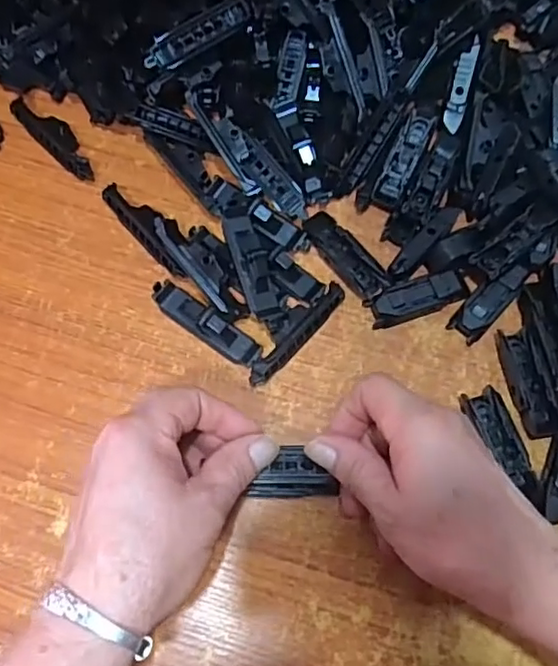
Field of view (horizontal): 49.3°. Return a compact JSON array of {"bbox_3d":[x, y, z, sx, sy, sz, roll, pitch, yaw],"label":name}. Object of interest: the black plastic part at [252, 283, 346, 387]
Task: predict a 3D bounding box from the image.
[{"bbox_3d":[0.012,0.000,0.372,0.012,0.011,0.082,40,72,12],"label":"black plastic part"}]

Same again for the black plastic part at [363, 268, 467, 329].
[{"bbox_3d":[0.090,-0.023,0.387,0.067,0.009,0.022,-19,71,-10],"label":"black plastic part"}]

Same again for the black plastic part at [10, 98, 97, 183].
[{"bbox_3d":[-0.154,-0.136,0.423,0.022,0.015,0.075,-41,76,-17],"label":"black plastic part"}]

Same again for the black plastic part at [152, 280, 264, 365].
[{"bbox_3d":[-0.046,-0.007,0.373,0.078,0.013,0.018,35,71,11],"label":"black plastic part"}]

